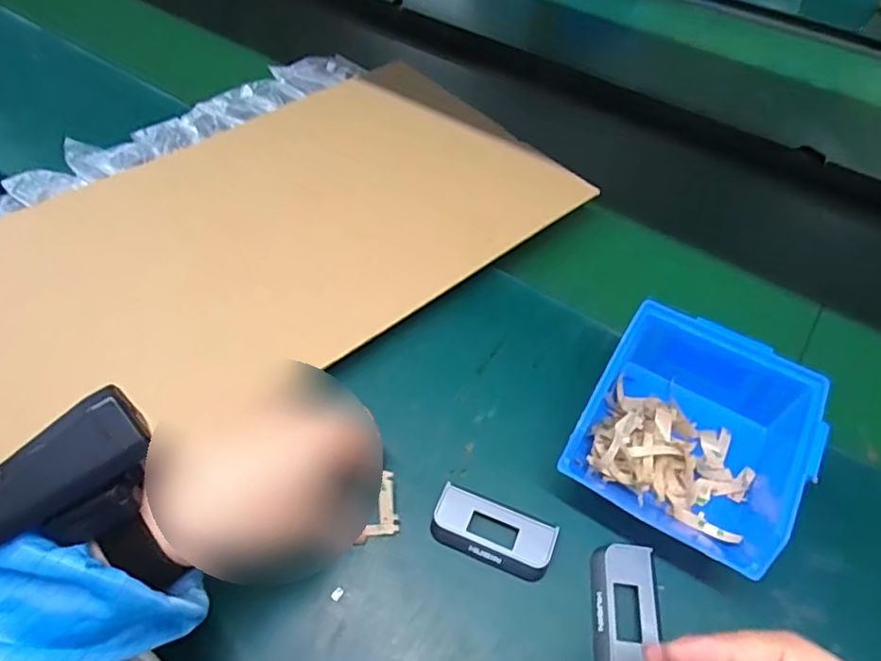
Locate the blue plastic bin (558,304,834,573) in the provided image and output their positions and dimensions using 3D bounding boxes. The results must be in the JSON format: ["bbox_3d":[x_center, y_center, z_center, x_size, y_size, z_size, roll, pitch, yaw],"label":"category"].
[{"bbox_3d":[0.159,0.066,0.368,0.124,0.065,0.134,29,57,18],"label":"blue plastic bin"}]

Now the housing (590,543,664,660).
[{"bbox_3d":[0.106,0.160,0.325,0.037,0.008,0.074,10,53,4],"label":"housing"}]

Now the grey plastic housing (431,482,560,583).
[{"bbox_3d":[0.032,0.125,0.353,0.074,0.007,0.036,19,54,11],"label":"grey plastic housing"}]

